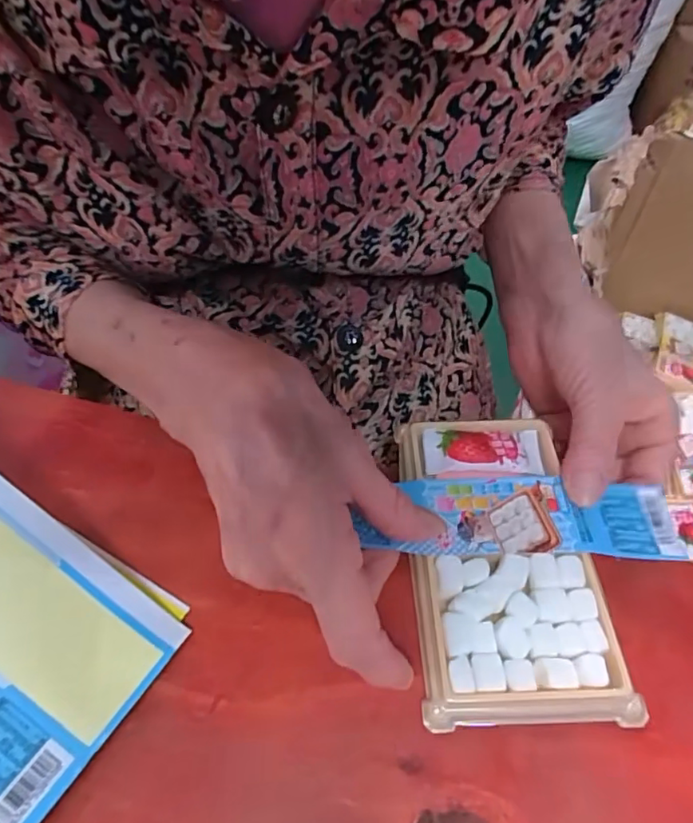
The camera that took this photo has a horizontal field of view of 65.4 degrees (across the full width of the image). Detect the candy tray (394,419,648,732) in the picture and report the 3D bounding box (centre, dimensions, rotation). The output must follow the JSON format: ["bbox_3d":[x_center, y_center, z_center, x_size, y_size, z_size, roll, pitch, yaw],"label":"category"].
[{"bbox_3d":[0.065,0.059,0.234,0.074,0.010,0.132,-2,53,-1],"label":"candy tray"}]

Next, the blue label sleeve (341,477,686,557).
[{"bbox_3d":[0.078,0.046,0.240,0.145,0.009,0.037,2,53,-5],"label":"blue label sleeve"}]

